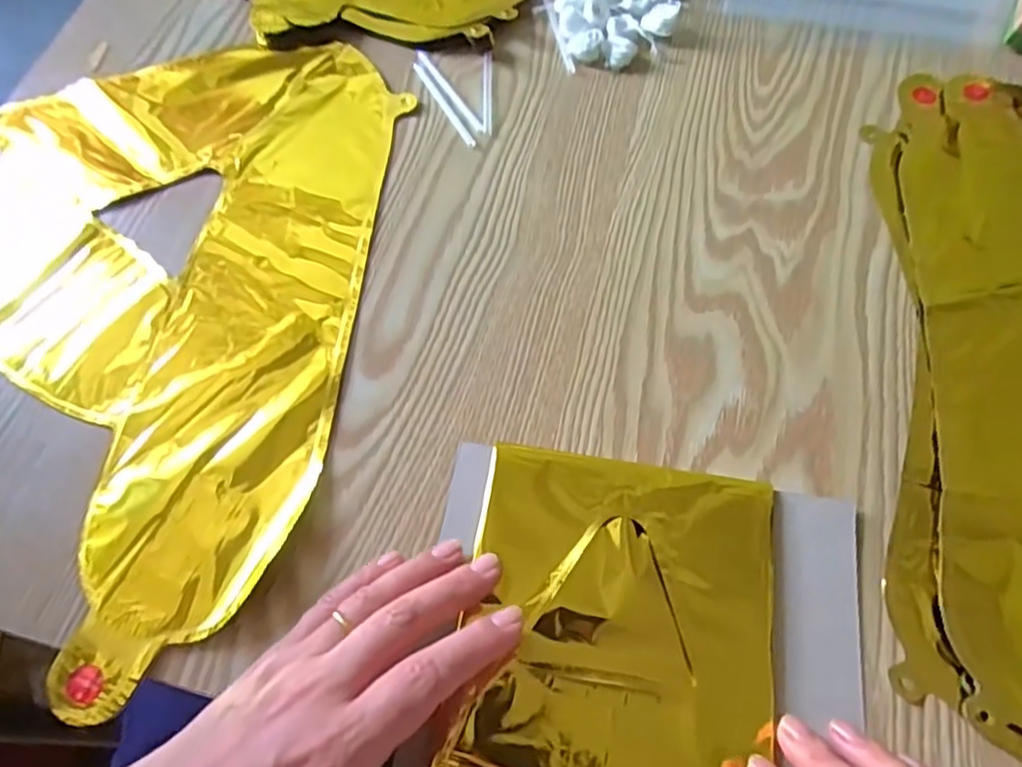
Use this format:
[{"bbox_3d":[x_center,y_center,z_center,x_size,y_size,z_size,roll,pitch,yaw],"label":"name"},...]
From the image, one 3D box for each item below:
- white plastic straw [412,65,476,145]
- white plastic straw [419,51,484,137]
[{"bbox_3d":[-0.044,-0.182,0.427,0.006,0.004,0.082,-27,67,-12],"label":"white plastic straw"},{"bbox_3d":[-0.039,-0.192,0.431,0.006,0.004,0.084,-28,68,-13],"label":"white plastic straw"}]

